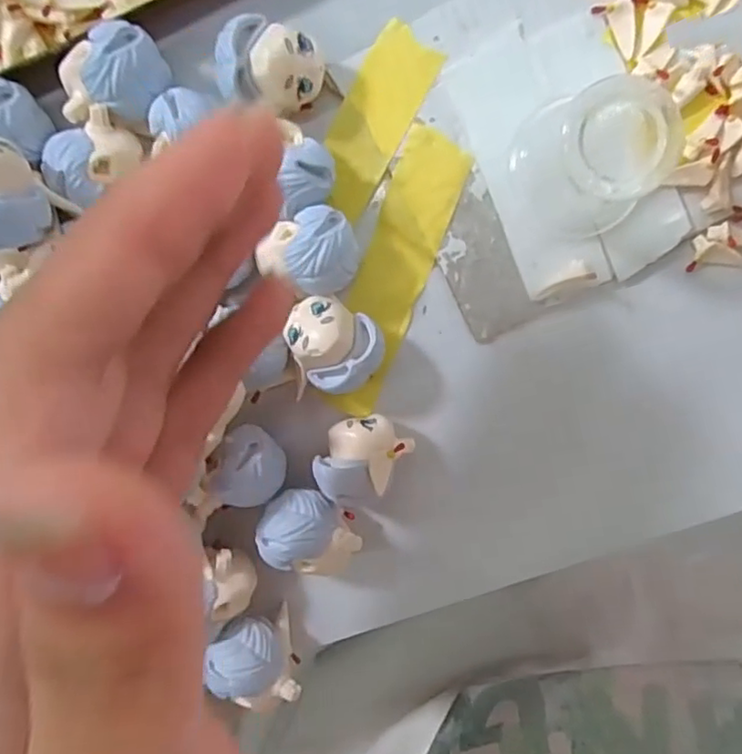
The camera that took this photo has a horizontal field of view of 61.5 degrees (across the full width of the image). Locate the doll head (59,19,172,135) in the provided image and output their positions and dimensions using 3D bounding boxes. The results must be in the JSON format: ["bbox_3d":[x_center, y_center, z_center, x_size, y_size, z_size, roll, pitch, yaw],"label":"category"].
[{"bbox_3d":[-0.068,-0.080,0.166,0.027,0.019,0.026,0,98,3],"label":"doll head"}]

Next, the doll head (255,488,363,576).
[{"bbox_3d":[-0.017,0.044,0.183,0.028,0.022,0.022,18,98,0],"label":"doll head"}]

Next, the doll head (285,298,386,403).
[{"bbox_3d":[-0.010,-0.010,0.175,0.025,0.023,0.026,-13,97,5],"label":"doll head"}]

